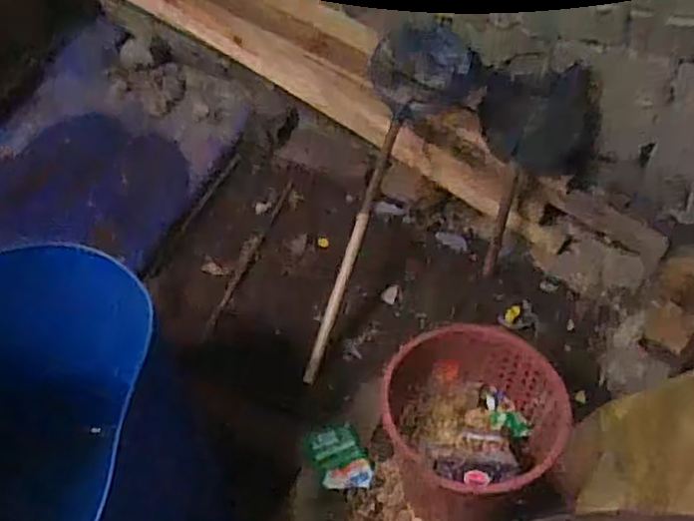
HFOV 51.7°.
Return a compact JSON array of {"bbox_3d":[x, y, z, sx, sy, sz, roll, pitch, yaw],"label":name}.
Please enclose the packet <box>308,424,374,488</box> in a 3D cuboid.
[{"bbox_3d":[-0.014,0.368,1.323,0.087,0.027,0.129,-20,51,-20],"label":"packet"}]

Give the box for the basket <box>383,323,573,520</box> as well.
[{"bbox_3d":[0.204,0.299,1.226,0.282,0.253,0.307,1,47,-1],"label":"basket"}]

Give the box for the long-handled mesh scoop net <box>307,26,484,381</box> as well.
[{"bbox_3d":[0.079,-0.123,1.497,0.225,0.160,0.756,14,74,10],"label":"long-handled mesh scoop net"}]

